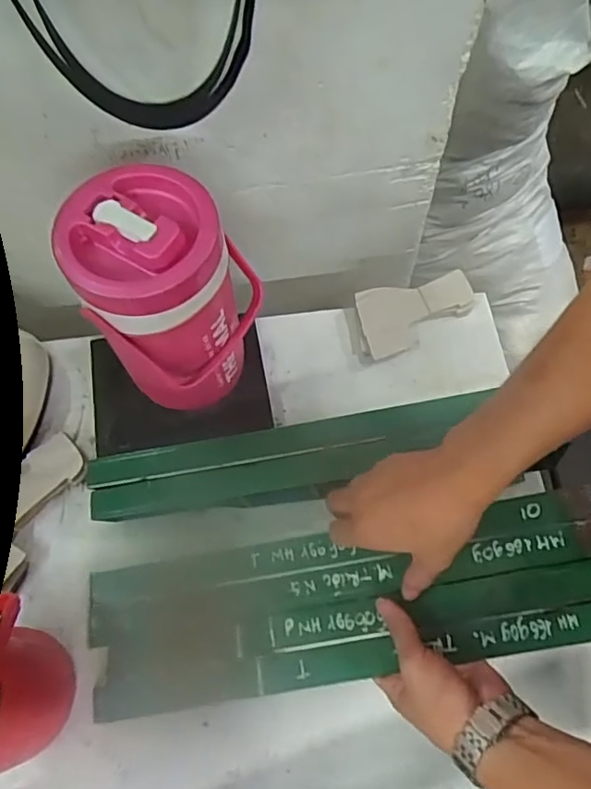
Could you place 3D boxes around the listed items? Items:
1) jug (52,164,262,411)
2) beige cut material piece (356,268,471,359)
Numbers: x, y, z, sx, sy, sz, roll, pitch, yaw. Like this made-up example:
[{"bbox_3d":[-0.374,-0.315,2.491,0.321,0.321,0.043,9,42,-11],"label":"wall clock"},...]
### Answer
[{"bbox_3d":[-0.124,-0.087,0.561,0.137,0.224,0.133,0,66,1],"label":"jug"},{"bbox_3d":[0.151,-0.100,0.711,0.141,0.029,0.081,-14,67,-5],"label":"beige cut material piece"}]

